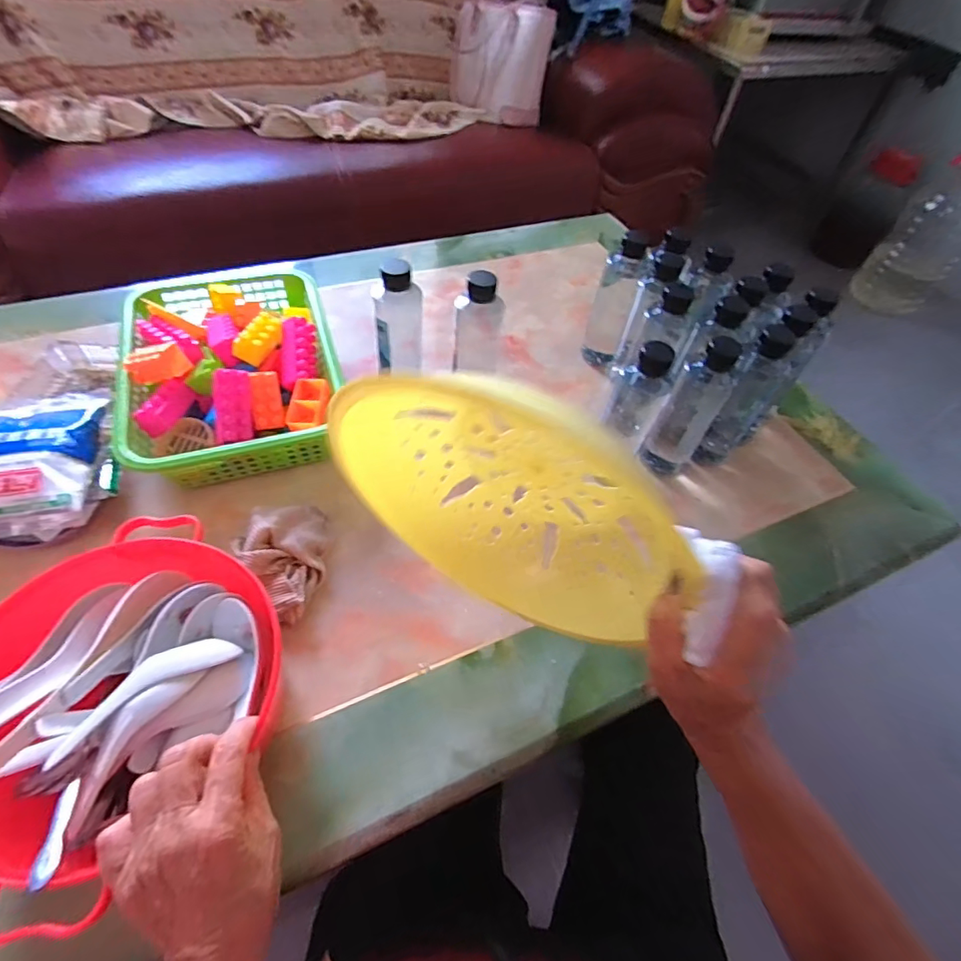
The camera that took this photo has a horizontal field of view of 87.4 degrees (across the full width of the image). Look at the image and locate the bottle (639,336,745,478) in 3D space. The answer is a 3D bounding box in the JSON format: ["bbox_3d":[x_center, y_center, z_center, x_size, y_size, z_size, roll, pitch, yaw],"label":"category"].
[{"bbox_3d":[0.224,-0.070,0.542,0.053,0.171,0.045,32,57,16],"label":"bottle"}]

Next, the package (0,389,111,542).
[{"bbox_3d":[-0.441,-0.029,0.501,0.115,0.038,0.180,-6,55,-10],"label":"package"}]

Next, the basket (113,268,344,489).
[{"bbox_3d":[-0.284,-0.139,0.579,0.214,0.080,0.283,-14,57,-15],"label":"basket"}]

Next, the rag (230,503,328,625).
[{"bbox_3d":[-0.179,0.073,0.479,0.087,0.043,0.104,-27,61,-23],"label":"rag"}]

